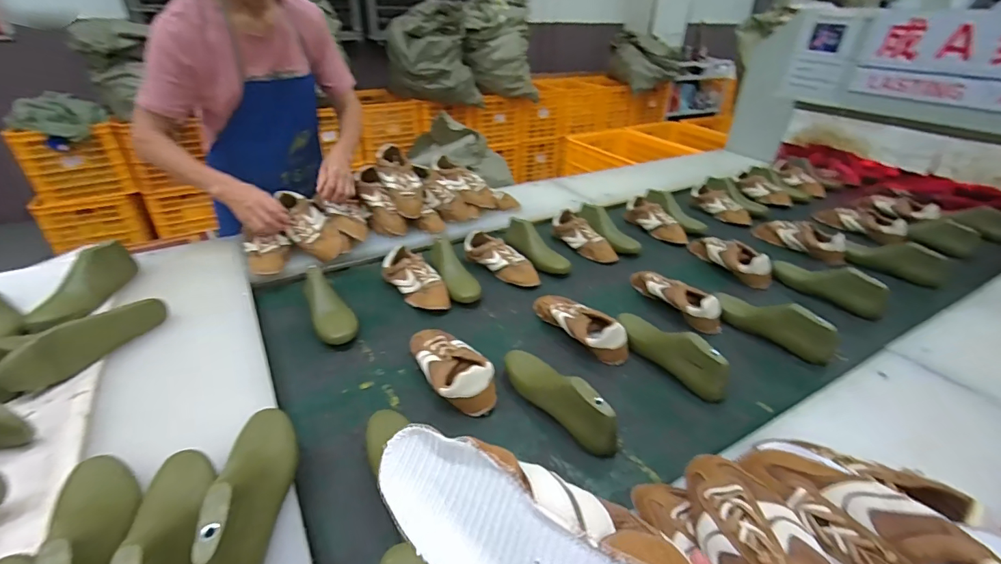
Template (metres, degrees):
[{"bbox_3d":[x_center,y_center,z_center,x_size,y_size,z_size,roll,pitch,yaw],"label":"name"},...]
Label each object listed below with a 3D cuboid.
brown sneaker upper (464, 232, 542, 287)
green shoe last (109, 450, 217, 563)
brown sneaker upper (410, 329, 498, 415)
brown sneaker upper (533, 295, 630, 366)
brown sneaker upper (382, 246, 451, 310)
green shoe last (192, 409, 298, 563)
[{"bbox_3d":[0.005,-0.058,1.144,0.228,0.064,0.090,28,41,36],"label":"brown sneaker upper"},{"bbox_3d":[-0.346,0.265,0.477,0.066,0.066,0.246,-13,35,-21],"label":"green shoe last"},{"bbox_3d":[-0.094,0.137,0.812,0.090,0.072,0.225,-17,36,-26],"label":"brown sneaker upper"},{"bbox_3d":[0.156,0.081,0.927,0.084,0.063,0.237,-20,37,-29],"label":"brown sneaker upper"},{"bbox_3d":[-0.189,-0.008,1.046,0.093,0.058,0.221,-25,54,-37],"label":"brown sneaker upper"},{"bbox_3d":[-0.295,0.235,0.537,0.074,0.081,0.246,-7,33,-13],"label":"green shoe last"}]

